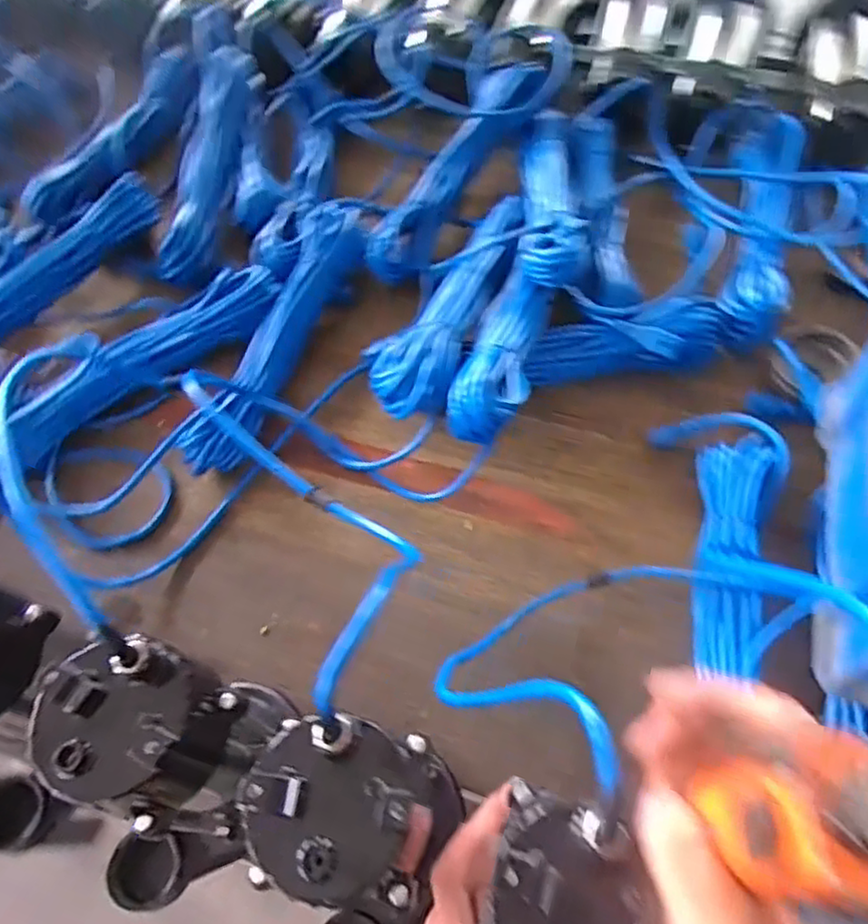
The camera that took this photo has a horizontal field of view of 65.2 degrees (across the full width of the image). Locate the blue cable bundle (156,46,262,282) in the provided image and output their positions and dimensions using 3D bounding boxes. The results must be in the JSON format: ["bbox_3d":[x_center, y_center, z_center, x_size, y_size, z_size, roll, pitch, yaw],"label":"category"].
[{"bbox_3d":[-0.289,-0.397,0.865,0.069,0.042,0.374,0,61,3],"label":"blue cable bundle"}]

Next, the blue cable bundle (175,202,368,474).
[{"bbox_3d":[-0.166,-0.142,0.745,0.082,0.048,0.360,15,63,11],"label":"blue cable bundle"}]

